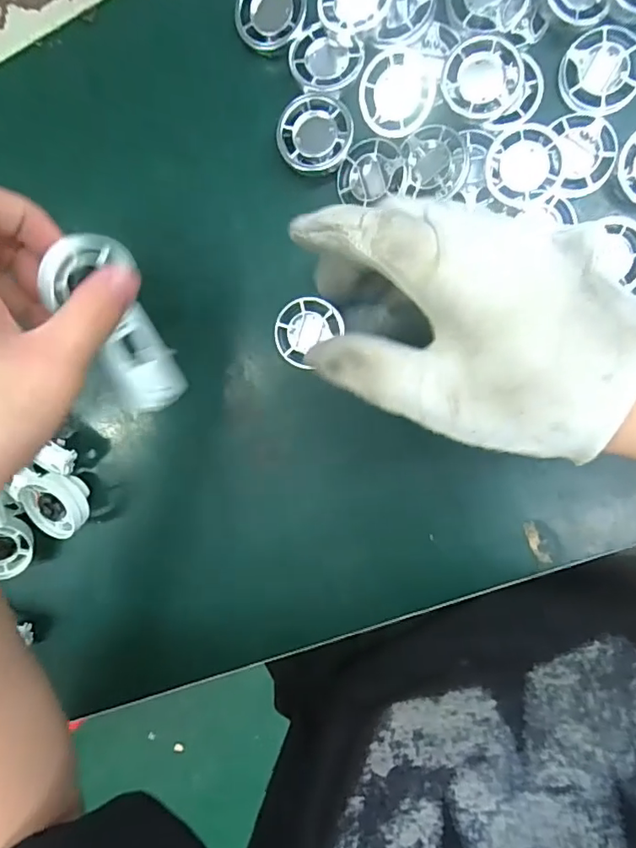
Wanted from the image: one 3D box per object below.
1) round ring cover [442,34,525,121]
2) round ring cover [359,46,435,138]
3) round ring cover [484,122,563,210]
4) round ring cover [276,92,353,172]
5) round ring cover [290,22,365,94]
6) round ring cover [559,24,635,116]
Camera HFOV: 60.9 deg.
[{"bbox_3d":[0.082,-0.172,0.269,0.038,0.005,0.036,1,98,8],"label":"round ring cover"},{"bbox_3d":[0.041,-0.170,0.278,0.037,0.005,0.040,7,110,20],"label":"round ring cover"},{"bbox_3d":[0.104,-0.131,0.274,0.036,0.006,0.039,1,98,8],"label":"round ring cover"},{"bbox_3d":[-0.001,-0.154,0.287,0.038,0.015,0.038,1,98,8],"label":"round ring cover"},{"bbox_3d":[0.003,-0.189,0.283,0.039,0.007,0.033,24,100,4],"label":"round ring cover"},{"bbox_3d":[0.141,-0.175,0.269,0.039,0.005,0.039,-1,97,8],"label":"round ring cover"}]

